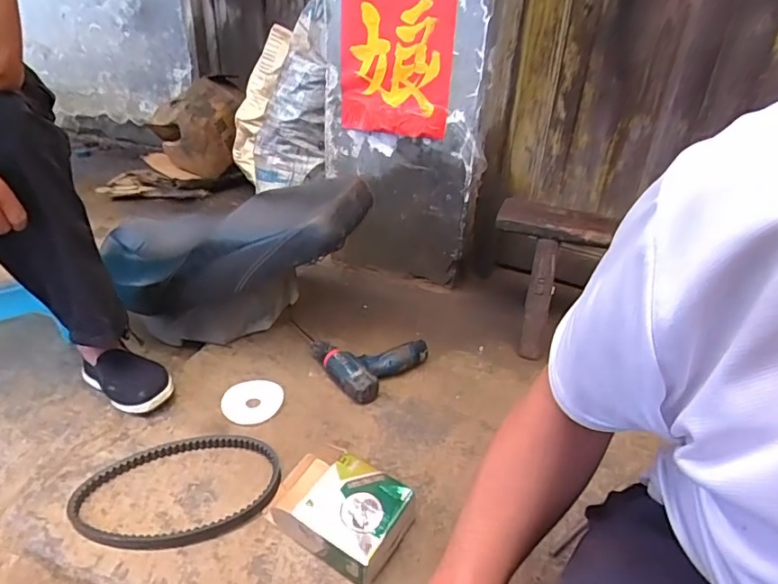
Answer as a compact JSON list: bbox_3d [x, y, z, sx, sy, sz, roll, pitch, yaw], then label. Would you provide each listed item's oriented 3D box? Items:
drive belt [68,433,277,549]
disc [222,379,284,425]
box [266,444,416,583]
[{"bbox_3d":[-0.307,0.286,0.756,0.285,0.022,0.175,-5,32,-11],"label":"drive belt"},{"bbox_3d":[-0.241,0.191,0.912,0.099,0.005,0.097,6,38,-4],"label":"disc"},{"bbox_3d":[-0.073,0.289,0.723,0.197,0.082,0.134,21,33,30],"label":"box"}]

